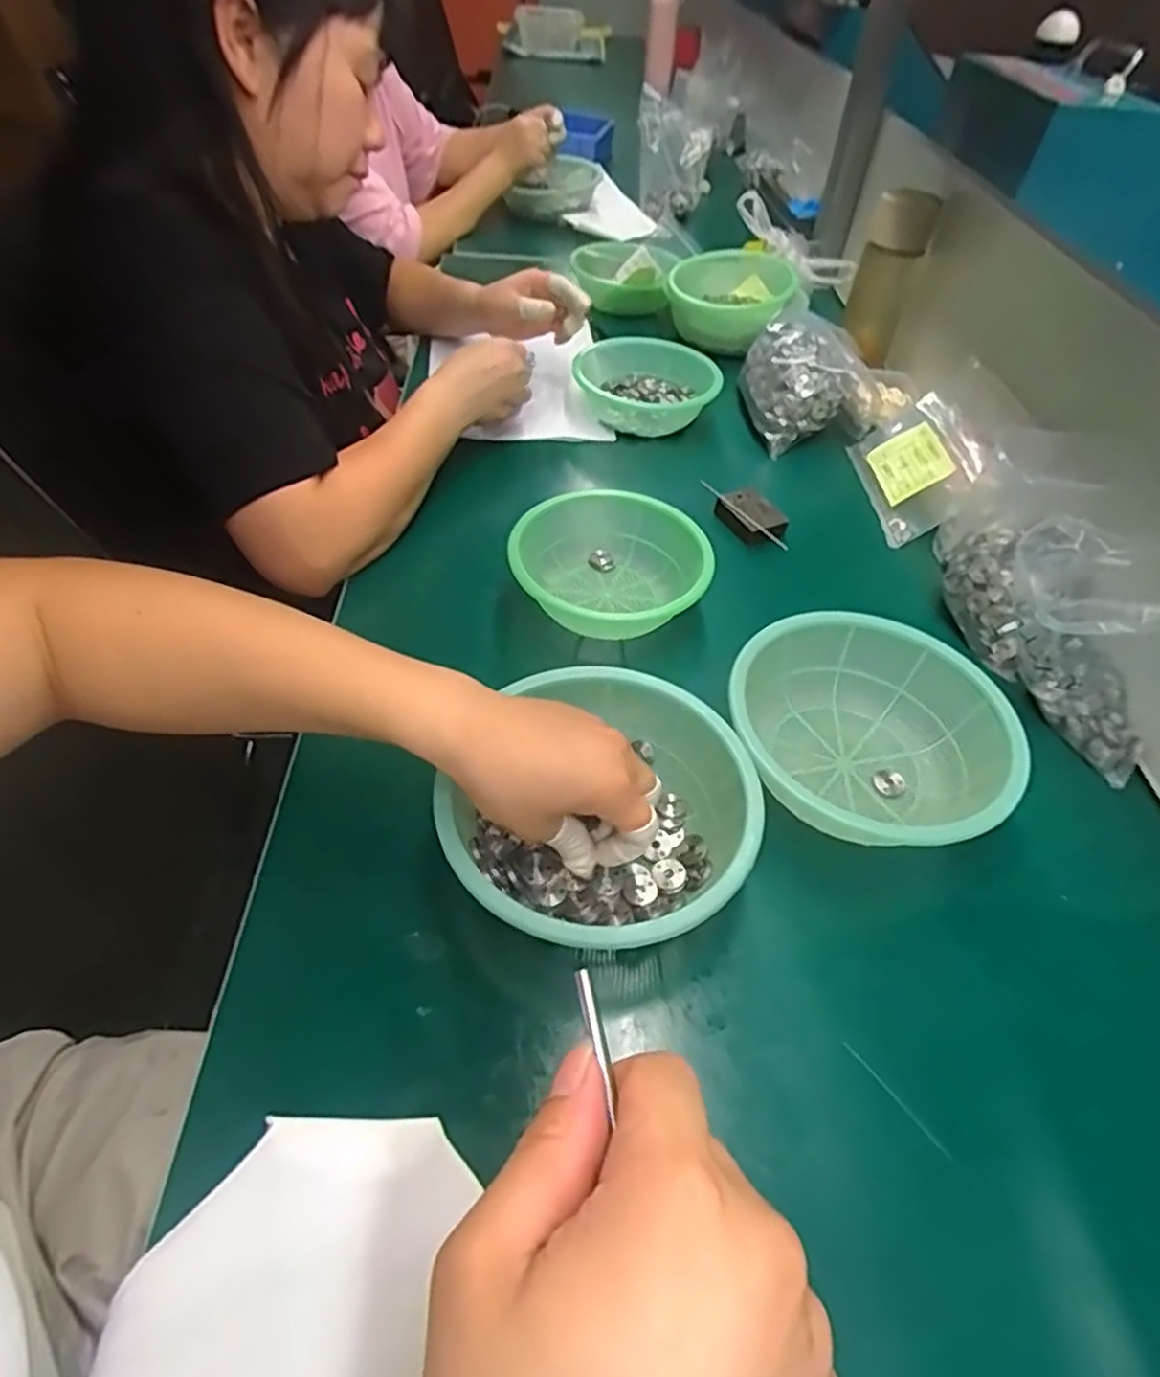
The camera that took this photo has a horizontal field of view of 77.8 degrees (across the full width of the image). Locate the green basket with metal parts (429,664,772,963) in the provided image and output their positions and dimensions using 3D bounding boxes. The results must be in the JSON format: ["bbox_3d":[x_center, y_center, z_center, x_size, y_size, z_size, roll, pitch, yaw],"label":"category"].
[{"bbox_3d":[0.017,0.076,0.442,0.172,0.060,0.182,2,51,-3],"label":"green basket with metal parts"}]

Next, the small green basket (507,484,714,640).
[{"bbox_3d":[0.024,-0.096,0.613,0.159,0.070,0.151,5,48,0],"label":"small green basket"}]

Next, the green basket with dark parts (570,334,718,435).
[{"bbox_3d":[0.075,-0.353,0.837,0.159,0.052,0.134,-1,48,-5],"label":"green basket with dark parts"}]

